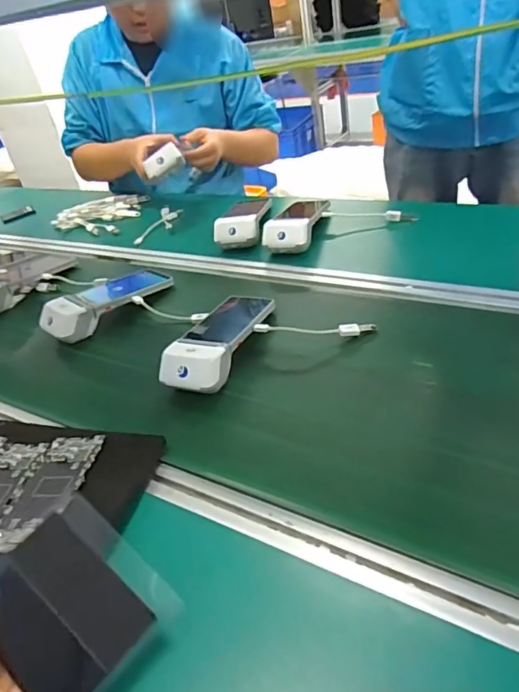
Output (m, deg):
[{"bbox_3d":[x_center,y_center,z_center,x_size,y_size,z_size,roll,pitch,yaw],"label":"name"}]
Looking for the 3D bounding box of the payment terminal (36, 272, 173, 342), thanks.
[{"bbox_3d":[-0.256,-0.080,0.865,0.091,0.061,0.235,24,49,40],"label":"payment terminal"}]

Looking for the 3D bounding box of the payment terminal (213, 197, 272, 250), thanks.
[{"bbox_3d":[-0.031,-0.269,1.065,0.093,0.064,0.219,-4,36,13],"label":"payment terminal"}]

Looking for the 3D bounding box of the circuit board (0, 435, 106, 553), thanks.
[{"bbox_3d":[-0.228,0.153,0.552,0.074,0.009,0.151,-4,35,18],"label":"circuit board"}]

